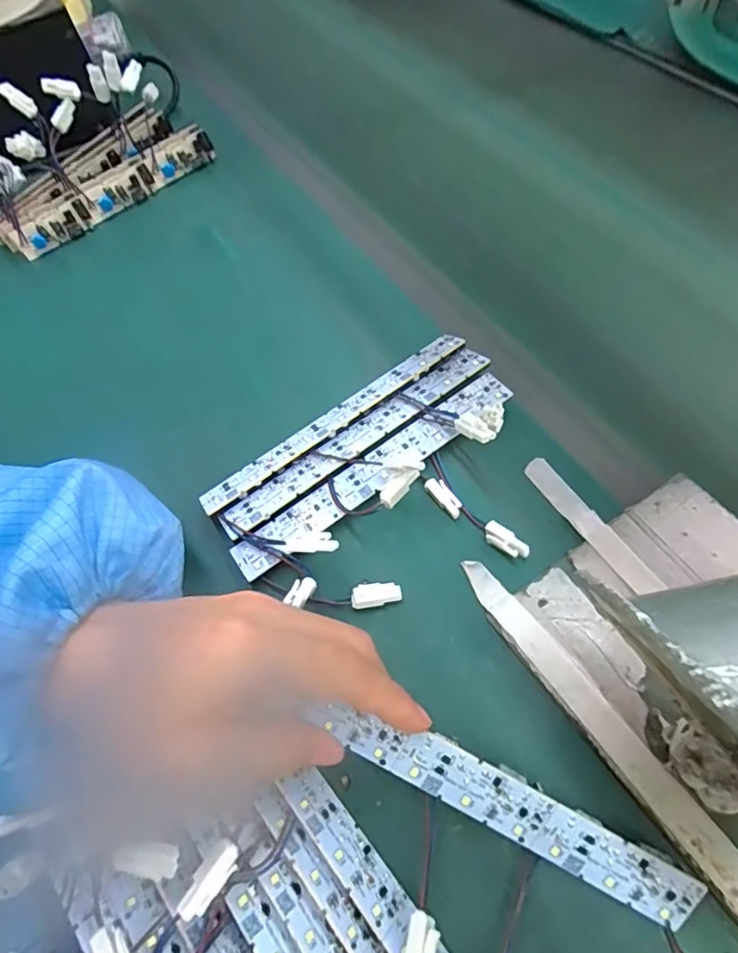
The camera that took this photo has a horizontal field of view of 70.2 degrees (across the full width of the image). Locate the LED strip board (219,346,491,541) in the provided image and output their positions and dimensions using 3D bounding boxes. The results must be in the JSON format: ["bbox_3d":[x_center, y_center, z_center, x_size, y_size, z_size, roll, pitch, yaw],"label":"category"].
[{"bbox_3d":[-0.005,-0.025,0.318,0.190,0.006,0.020,-35,64,-13],"label":"LED strip board"}]

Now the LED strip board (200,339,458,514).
[{"bbox_3d":[-0.020,-0.038,0.322,0.188,0.008,0.019,-35,64,-14],"label":"LED strip board"}]

